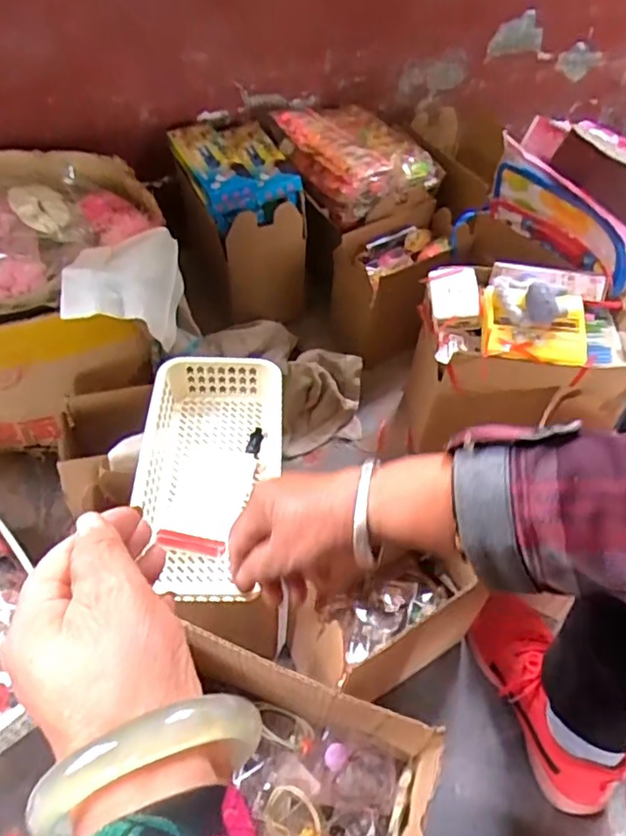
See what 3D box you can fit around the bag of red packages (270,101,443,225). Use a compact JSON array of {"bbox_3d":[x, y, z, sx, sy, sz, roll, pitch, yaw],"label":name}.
[{"bbox_3d":[0.056,-0.419,1.003,0.196,0.074,0.253,-26,57,-24],"label":"bag of red packages"}]

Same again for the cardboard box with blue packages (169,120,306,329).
[{"bbox_3d":[-0.120,-0.316,1.003,0.156,0.239,0.240,-14,53,-16],"label":"cardboard box with blue packages"}]

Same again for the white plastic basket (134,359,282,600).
[{"bbox_3d":[-0.101,0.050,0.612,0.138,0.049,0.254,4,53,-1],"label":"white plastic basket"}]

